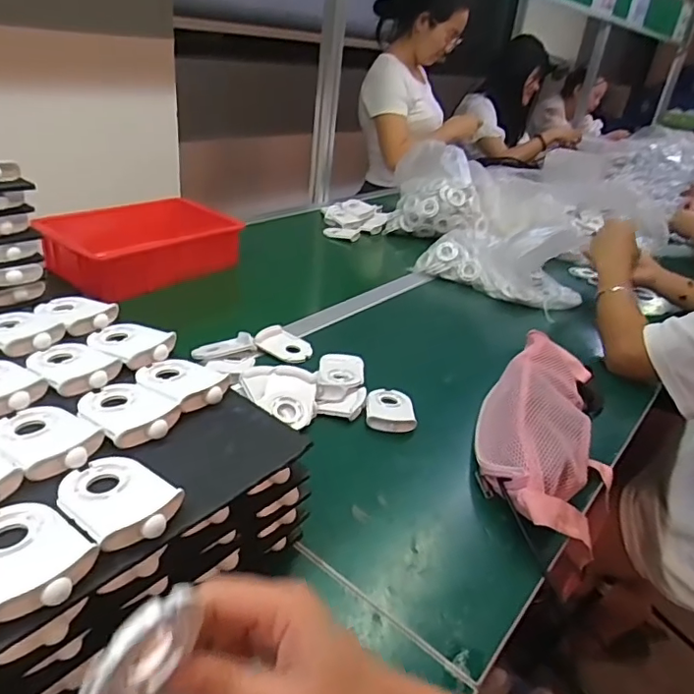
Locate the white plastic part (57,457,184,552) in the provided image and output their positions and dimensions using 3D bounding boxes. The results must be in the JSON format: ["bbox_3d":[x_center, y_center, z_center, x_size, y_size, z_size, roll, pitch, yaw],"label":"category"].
[{"bbox_3d":[-0.155,0.098,0.366,0.086,0.011,0.058,26,34,30],"label":"white plastic part"}]

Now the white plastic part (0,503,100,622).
[{"bbox_3d":[-0.192,0.120,0.323,0.089,0.011,0.059,27,35,31],"label":"white plastic part"}]

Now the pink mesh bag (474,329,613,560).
[{"bbox_3d":[0.240,0.090,0.646,0.156,0.092,0.330,17,31,18],"label":"pink mesh bag"}]

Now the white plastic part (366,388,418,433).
[{"bbox_3d":[0.054,0.076,0.694,0.062,0.012,0.085,5,29,-4],"label":"white plastic part"}]

